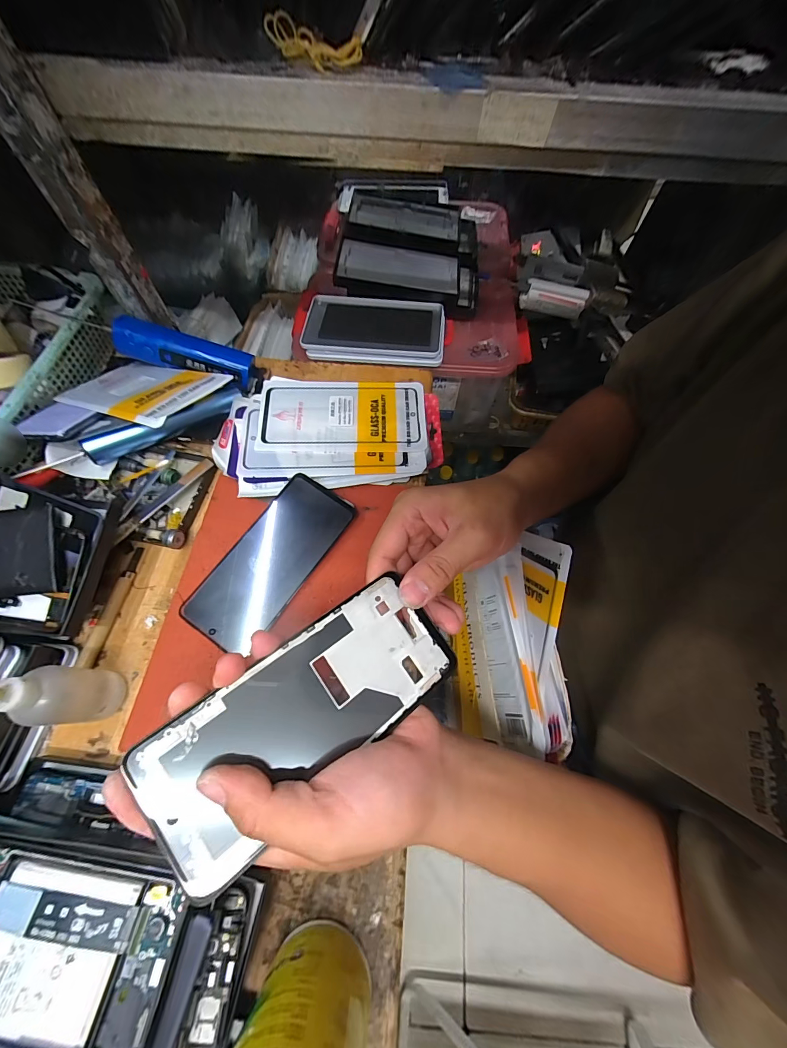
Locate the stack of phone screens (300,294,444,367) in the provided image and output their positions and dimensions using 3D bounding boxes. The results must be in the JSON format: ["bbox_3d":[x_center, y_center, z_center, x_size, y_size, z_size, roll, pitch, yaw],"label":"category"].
[{"bbox_3d":[-0.026,-0.266,0.493,0.185,0.021,0.103,7,65,2],"label":"stack of phone screens"}]

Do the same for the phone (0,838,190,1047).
[{"bbox_3d":[-0.191,0.215,0.185,0.152,0.014,0.069,9,65,3],"label":"phone"}]

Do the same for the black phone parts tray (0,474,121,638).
[{"bbox_3d":[-0.311,0.018,0.280,0.184,0.030,0.114,10,82,2],"label":"black phone parts tray"}]

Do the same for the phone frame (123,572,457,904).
[{"bbox_3d":[-0.041,0.097,0.199,0.160,0.004,0.072,-32,81,-27],"label":"phone frame"}]

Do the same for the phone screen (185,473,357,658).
[{"bbox_3d":[-0.109,0.030,0.326,0.073,0.007,0.162,33,75,8],"label":"phone screen"}]

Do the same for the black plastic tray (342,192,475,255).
[{"bbox_3d":[0.031,-0.464,0.560,0.200,0.023,0.114,8,69,-3],"label":"black plastic tray"}]

